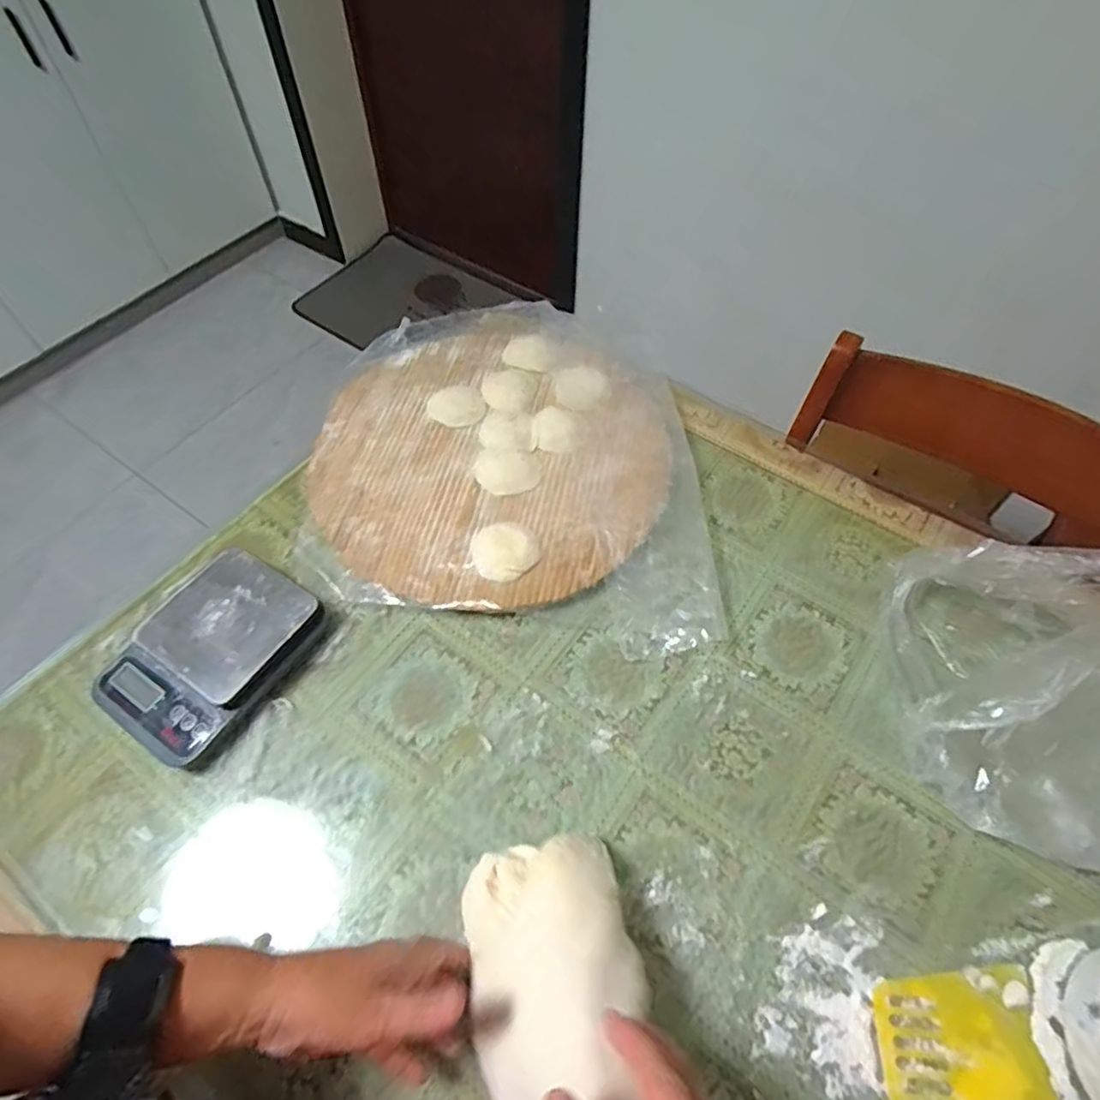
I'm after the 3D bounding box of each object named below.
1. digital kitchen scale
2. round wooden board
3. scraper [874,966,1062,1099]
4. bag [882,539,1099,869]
[{"bbox_3d":[-0.314,0.097,0.596,0.132,0.051,0.180,27,61,18],"label":"digital kitchen scale"},{"bbox_3d":[-0.071,-0.131,0.752,0.406,0.037,0.454,-9,57,-5],"label":"round wooden board"},{"bbox_3d":[0.291,0.380,0.427,0.116,0.010,0.164,4,56,3],"label":"scraper"},{"bbox_3d":[0.422,0.103,0.506,0.223,0.188,0.231,10,57,7],"label":"bag"}]

